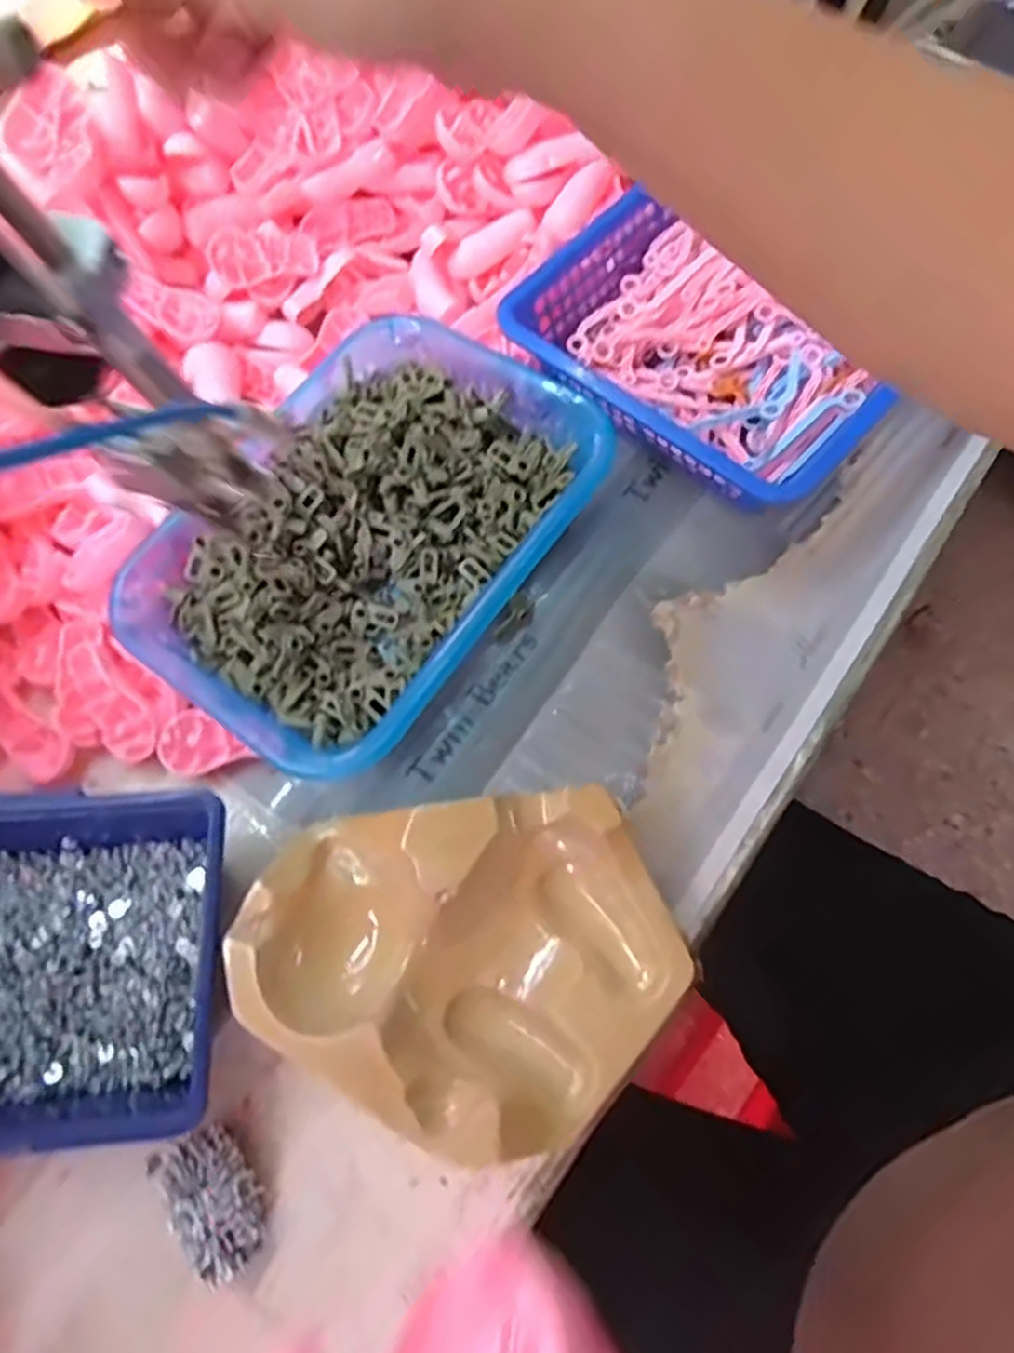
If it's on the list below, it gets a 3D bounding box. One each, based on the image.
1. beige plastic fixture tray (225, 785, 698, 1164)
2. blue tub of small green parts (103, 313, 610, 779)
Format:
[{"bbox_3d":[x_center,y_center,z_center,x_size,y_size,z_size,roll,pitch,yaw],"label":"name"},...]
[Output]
[{"bbox_3d":[-0.020,0.130,0.337,0.195,0.049,0.142,-5,68,3],"label":"beige plastic fixture tray"},{"bbox_3d":[-0.082,-0.084,0.414,0.183,0.050,0.252,33,74,16],"label":"blue tub of small green parts"}]

